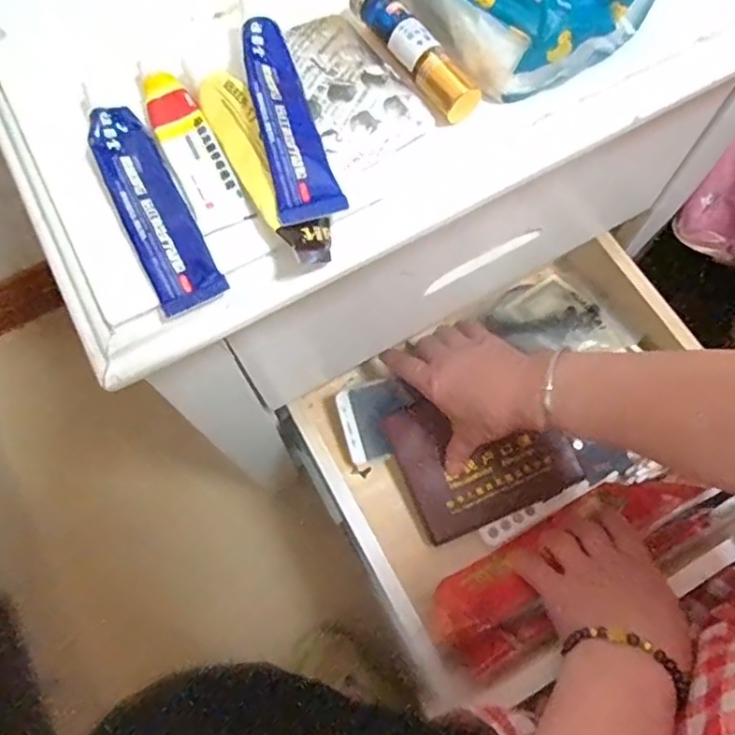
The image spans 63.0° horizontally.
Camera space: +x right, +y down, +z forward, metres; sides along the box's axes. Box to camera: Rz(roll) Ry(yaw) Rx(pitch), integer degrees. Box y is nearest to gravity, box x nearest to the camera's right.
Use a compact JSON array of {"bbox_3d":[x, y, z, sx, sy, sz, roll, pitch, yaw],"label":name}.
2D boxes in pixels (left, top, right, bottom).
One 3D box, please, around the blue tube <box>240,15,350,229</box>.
[{"bbox_3d":[-0.034,-0.108,0.261,0.028,0.009,0.102,-10,72,-21],"label":"blue tube"}]

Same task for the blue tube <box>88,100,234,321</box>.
[{"bbox_3d":[-0.093,-0.070,0.256,0.028,0.013,0.100,-27,72,-9],"label":"blue tube"}]

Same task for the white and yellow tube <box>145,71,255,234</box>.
[{"bbox_3d":[-0.079,-0.099,0.268,0.023,0.009,0.083,-27,72,-8],"label":"white and yellow tube"}]

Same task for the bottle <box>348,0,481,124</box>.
[{"bbox_3d":[0.019,-0.152,0.278,0.017,0.014,0.089,-31,73,-10],"label":"bottle"}]

